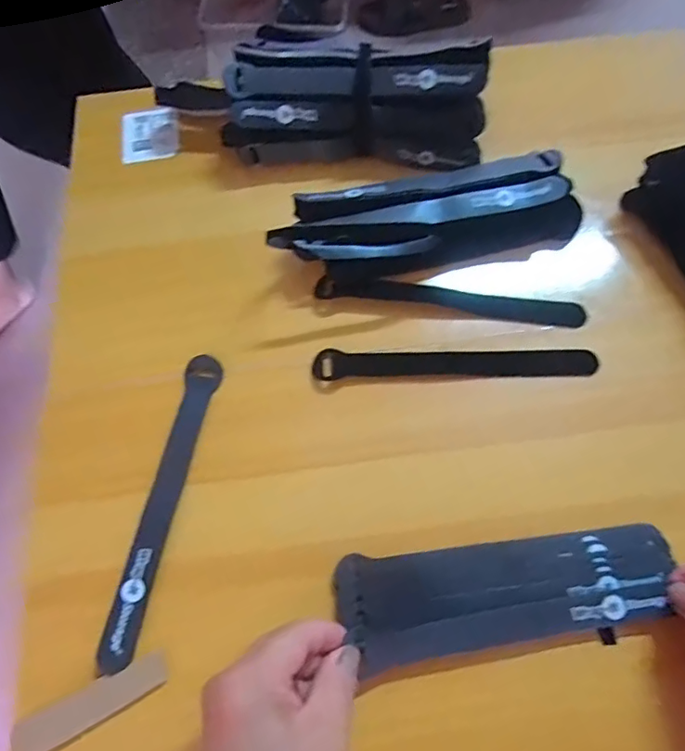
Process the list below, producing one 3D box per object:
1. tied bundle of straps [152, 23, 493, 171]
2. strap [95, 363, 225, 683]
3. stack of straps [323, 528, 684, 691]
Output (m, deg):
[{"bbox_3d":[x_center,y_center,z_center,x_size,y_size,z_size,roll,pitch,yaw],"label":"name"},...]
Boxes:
[{"bbox_3d":[-0.001,-0.220,0.437,0.229,0.074,0.076,1,67,2],"label":"tied bundle of straps"},{"bbox_3d":[-0.113,0.078,0.343,0.023,0.007,0.195,8,67,5],"label":"strap"},{"bbox_3d":[0.097,0.131,0.319,0.193,0.019,0.064,-10,67,2],"label":"stack of straps"}]

